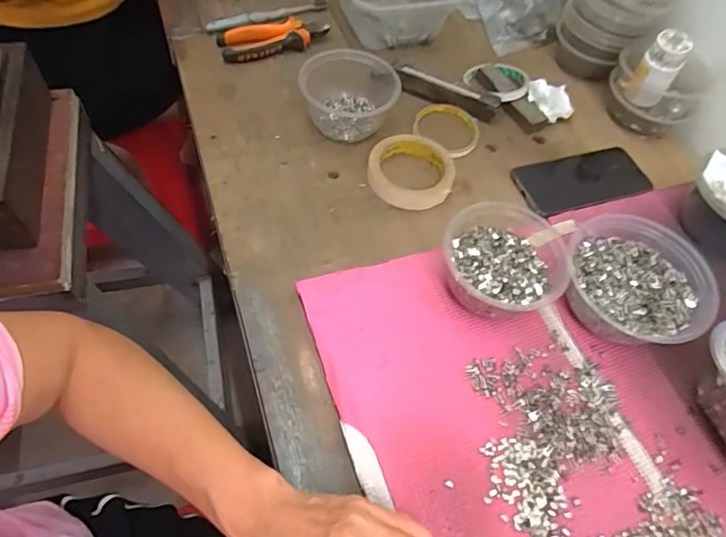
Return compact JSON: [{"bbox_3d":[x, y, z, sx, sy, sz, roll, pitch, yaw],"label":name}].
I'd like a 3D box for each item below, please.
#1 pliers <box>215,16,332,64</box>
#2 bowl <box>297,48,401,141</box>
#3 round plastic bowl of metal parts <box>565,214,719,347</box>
[{"bbox_3d":[-0.120,-0.313,0.682,0.146,0.026,0.055,-21,63,-19],"label":"pliers"},{"bbox_3d":[-0.015,-0.209,0.610,0.121,0.061,0.102,-6,58,-9],"label":"bowl"},{"bbox_3d":[0.259,0.014,0.491,0.130,0.056,0.130,3,58,-5],"label":"round plastic bowl of metal parts"}]

